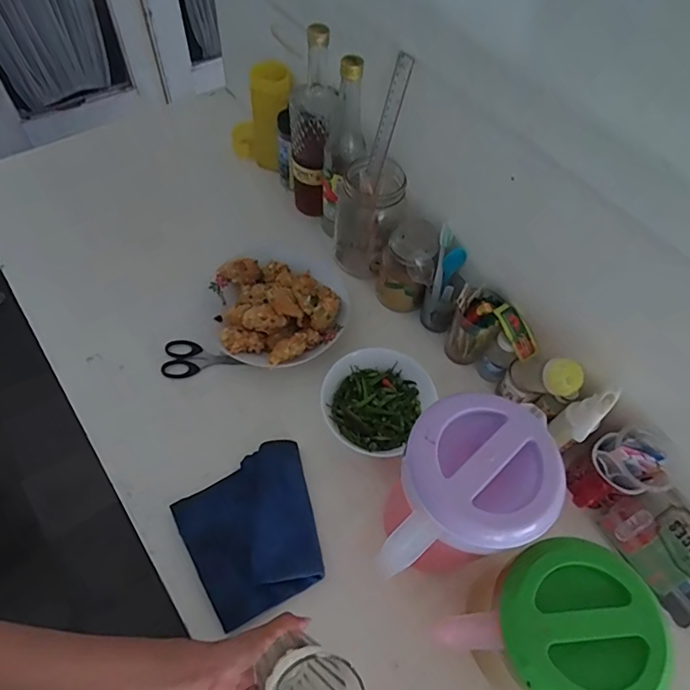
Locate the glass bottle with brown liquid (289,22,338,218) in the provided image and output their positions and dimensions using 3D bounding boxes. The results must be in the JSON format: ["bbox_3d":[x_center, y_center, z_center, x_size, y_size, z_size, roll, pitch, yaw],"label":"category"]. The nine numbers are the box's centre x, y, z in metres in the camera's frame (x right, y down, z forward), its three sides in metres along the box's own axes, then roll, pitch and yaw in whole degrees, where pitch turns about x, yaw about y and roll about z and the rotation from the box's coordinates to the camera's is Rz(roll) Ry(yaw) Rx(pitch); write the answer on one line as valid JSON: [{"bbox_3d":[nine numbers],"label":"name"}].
[{"bbox_3d":[-0.046,-0.307,0.719,0.065,0.284,0.065,-1,58,-4],"label":"glass bottle with brown liquid"}]

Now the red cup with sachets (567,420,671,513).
[{"bbox_3d":[0.308,0.142,0.562,0.067,0.110,0.066,2,58,-2],"label":"red cup with sachets"}]

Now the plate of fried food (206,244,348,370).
[{"bbox_3d":[-0.093,-0.062,0.685,0.178,0.060,0.185,2,58,-3],"label":"plate of fried food"}]

